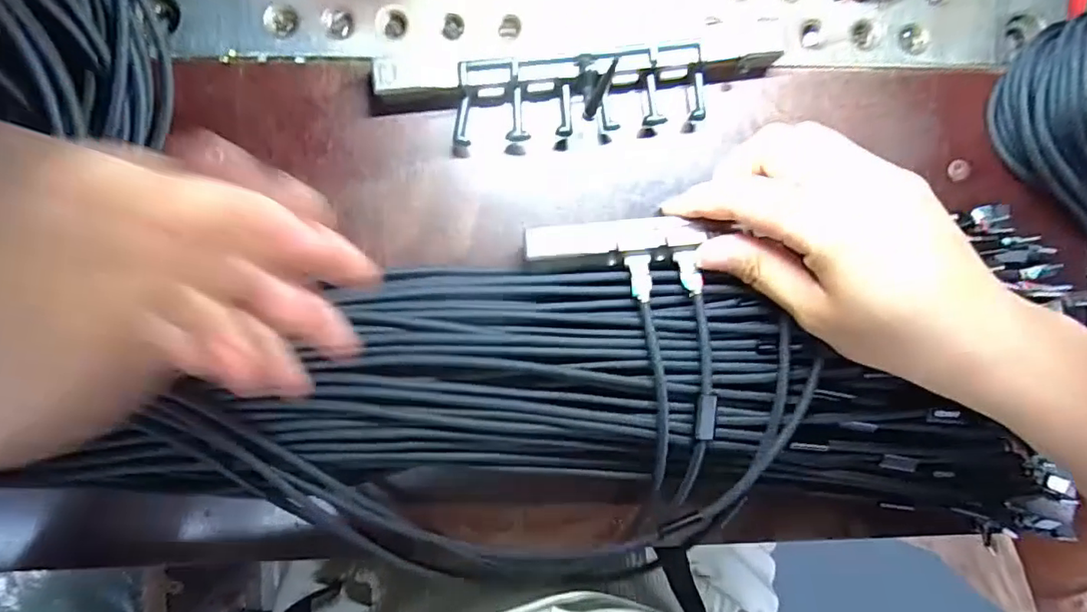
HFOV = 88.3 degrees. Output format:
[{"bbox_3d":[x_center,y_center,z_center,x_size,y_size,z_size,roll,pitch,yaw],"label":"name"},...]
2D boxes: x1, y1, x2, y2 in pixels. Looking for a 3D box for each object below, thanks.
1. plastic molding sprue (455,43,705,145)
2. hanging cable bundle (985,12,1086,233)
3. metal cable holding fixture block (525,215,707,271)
[{"bbox_3d":[0.016,-0.094,0.252,0.110,0.025,0.031,-6,93,-4],"label":"plastic molding sprue"},{"bbox_3d":[0.240,-0.075,0.252,0.042,0.047,0.100,-22,93,-3],"label":"hanging cable bundle"},{"bbox_3d":[0.031,-0.028,0.249,0.077,0.018,0.021,-6,98,-4],"label":"metal cable holding fixture block"}]

